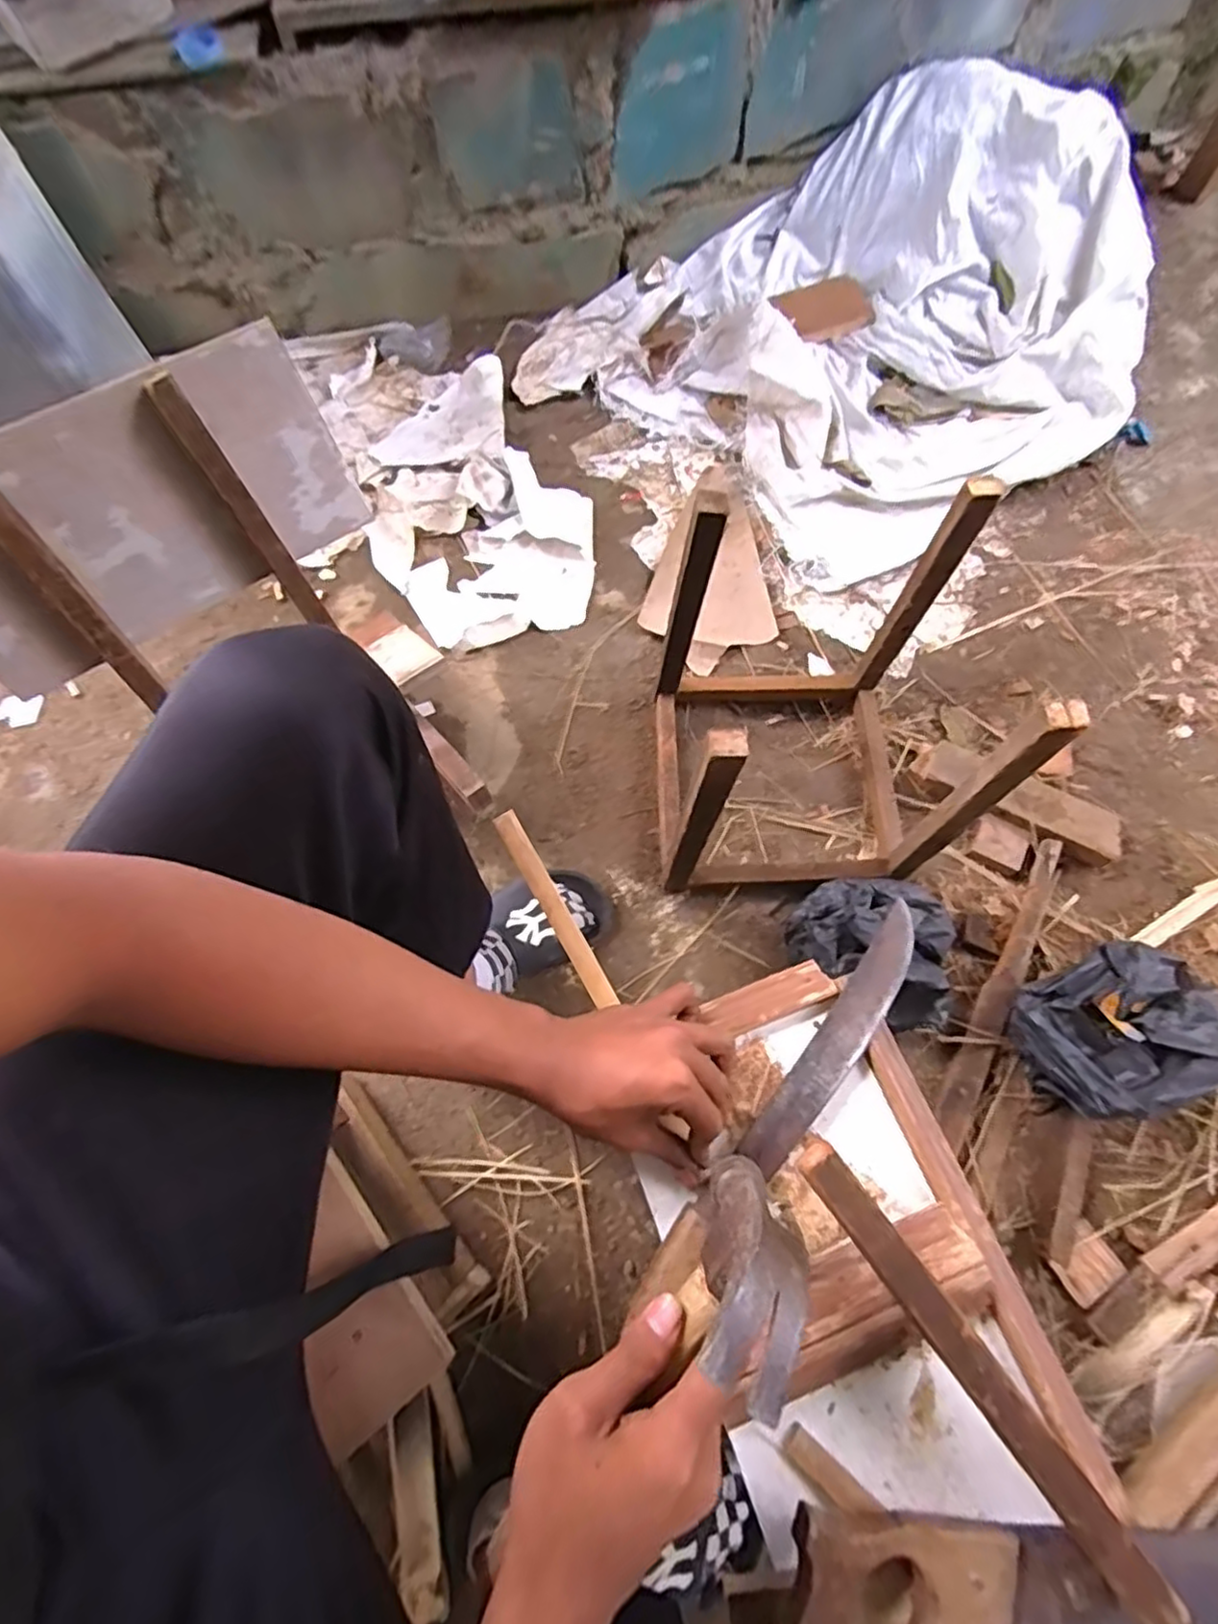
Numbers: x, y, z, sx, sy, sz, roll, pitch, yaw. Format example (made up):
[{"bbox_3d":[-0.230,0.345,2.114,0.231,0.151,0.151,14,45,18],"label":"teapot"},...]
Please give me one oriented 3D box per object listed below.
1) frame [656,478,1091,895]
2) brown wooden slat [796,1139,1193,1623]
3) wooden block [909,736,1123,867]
[{"bbox_3d":[0.215,-0.105,0.715,0.307,0.351,0.288,-3,69,1],"label":"frame"},{"bbox_3d":[0.193,0.294,0.359,0.023,0.020,0.252,-35,72,-11],"label":"brown wooden slat"},{"bbox_3d":[0.516,-0.017,0.852,0.251,0.038,0.070,31,73,13],"label":"wooden block"}]

